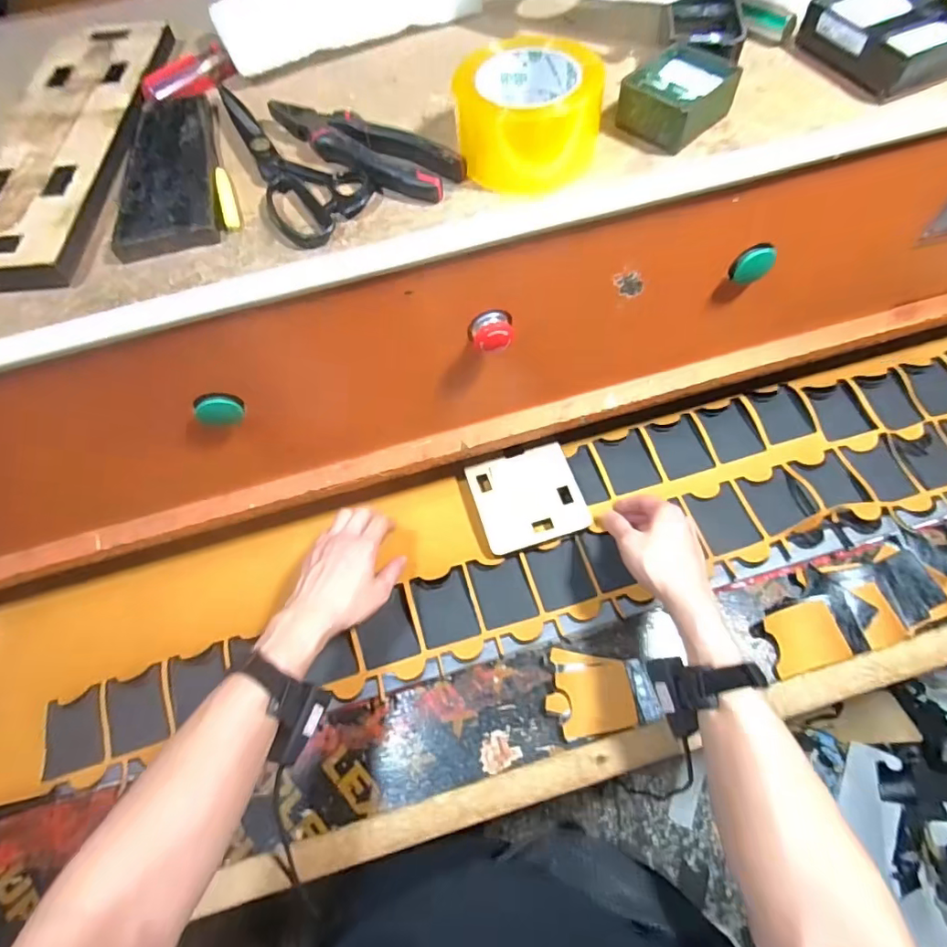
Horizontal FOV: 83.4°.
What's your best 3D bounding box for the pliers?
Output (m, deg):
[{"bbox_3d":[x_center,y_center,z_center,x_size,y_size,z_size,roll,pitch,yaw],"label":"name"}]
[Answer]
[{"bbox_3d":[-0.097,-0.276,0.443,0.193,0.017,0.052,33,71,18],"label":"pliers"}]

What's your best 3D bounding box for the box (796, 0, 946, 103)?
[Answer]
[{"bbox_3d":[0.348,-0.368,0.445,0.104,0.032,0.118,-27,65,-9],"label":"box"}]

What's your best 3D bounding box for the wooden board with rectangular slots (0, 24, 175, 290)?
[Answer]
[{"bbox_3d":[-0.366,-0.303,0.474,0.122,0.027,0.353,-1,64,4],"label":"wooden board with rectangular slots"}]

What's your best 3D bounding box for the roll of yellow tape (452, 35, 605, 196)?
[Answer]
[{"bbox_3d":[0.044,-0.290,0.424,0.106,0.072,0.106,2,64,5],"label":"roll of yellow tape"}]

